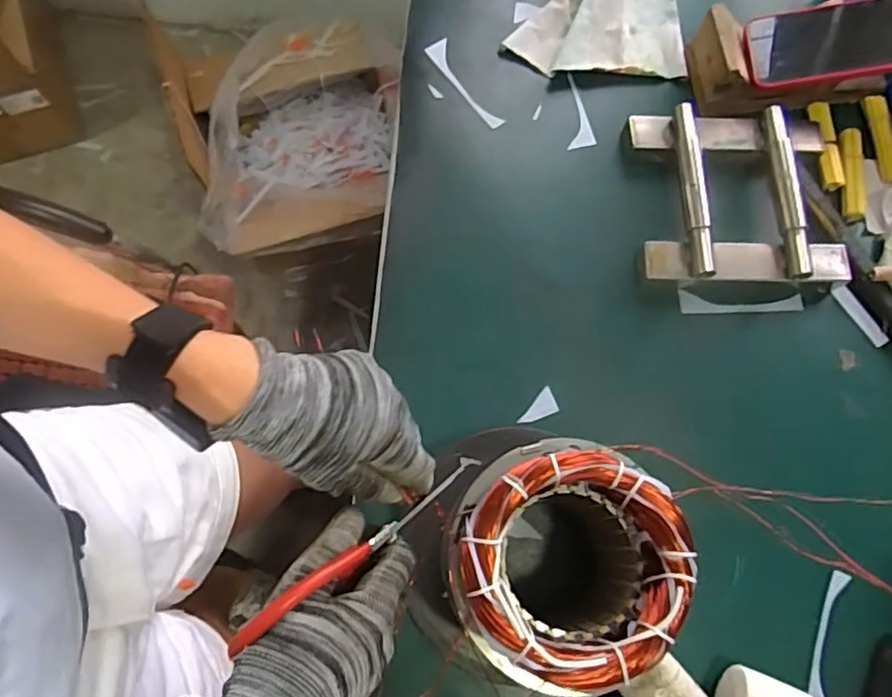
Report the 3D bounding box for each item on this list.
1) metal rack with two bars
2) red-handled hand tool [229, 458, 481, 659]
[{"bbox_3d":[0.285,-0.151,0.618,0.199,0.045,0.185,1,73,-3],"label":"metal rack with two bars"},{"bbox_3d":[-0.045,0.113,0.359,0.170,0.024,0.010,-31,74,-34],"label":"red-handled hand tool"}]

